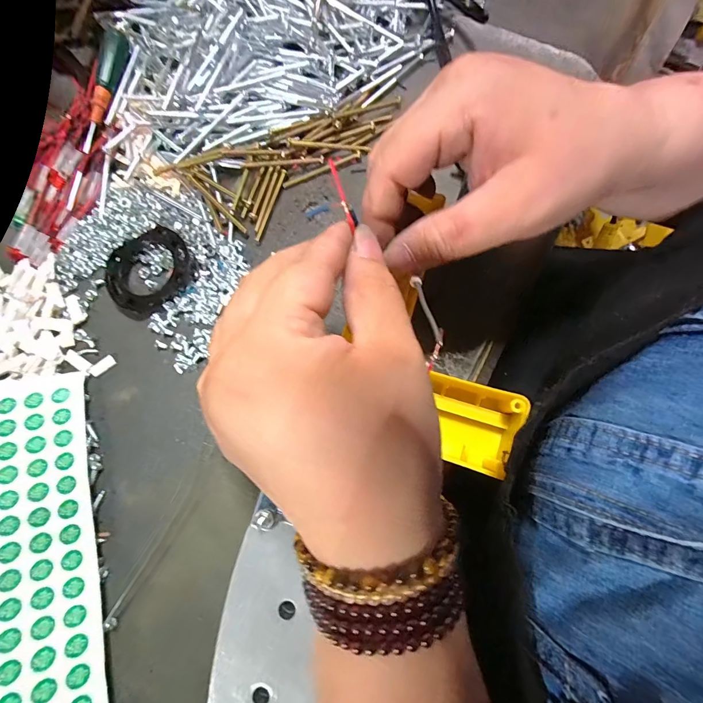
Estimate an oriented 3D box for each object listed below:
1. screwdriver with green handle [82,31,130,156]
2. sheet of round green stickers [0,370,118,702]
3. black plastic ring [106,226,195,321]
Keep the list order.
[{"bbox_3d":[-0.184,-0.191,0.263,0.012,0.015,0.093,11,77,6],"label":"screwdriver with green handle"},{"bbox_3d":[-0.161,0.119,0.183,0.060,0.006,0.220,-9,72,-22],"label":"sheet of round green stickers"},{"bbox_3d":[-0.133,-0.055,0.234,0.056,0.011,0.054,-1,76,3],"label":"black plastic ring"}]

